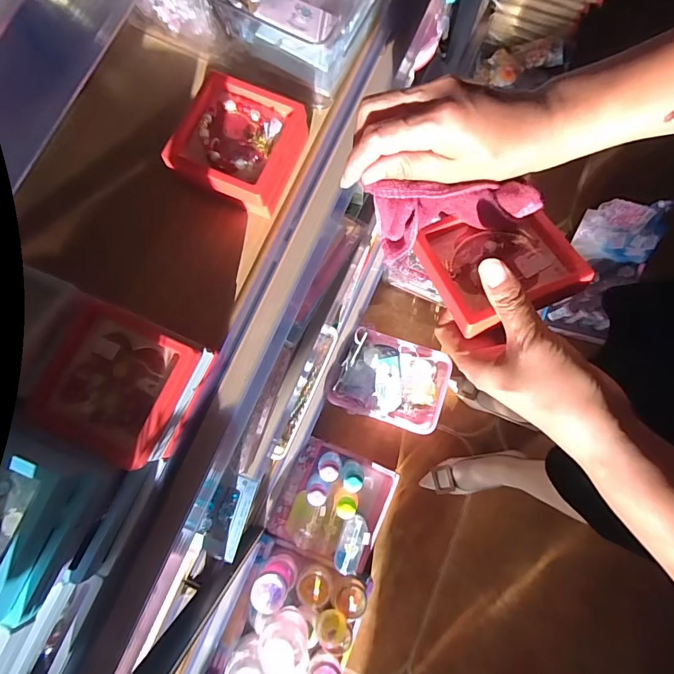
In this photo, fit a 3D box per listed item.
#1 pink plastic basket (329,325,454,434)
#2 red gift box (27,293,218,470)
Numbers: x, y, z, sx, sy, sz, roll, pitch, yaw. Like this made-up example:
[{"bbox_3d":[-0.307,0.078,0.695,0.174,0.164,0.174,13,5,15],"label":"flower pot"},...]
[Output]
[{"bbox_3d":[0.133,0.104,1.002,0.273,0.088,0.206,17,80,4],"label":"pink plastic basket"},{"bbox_3d":[-0.157,0.032,0.299,0.097,0.042,0.093,23,80,5],"label":"red gift box"}]

